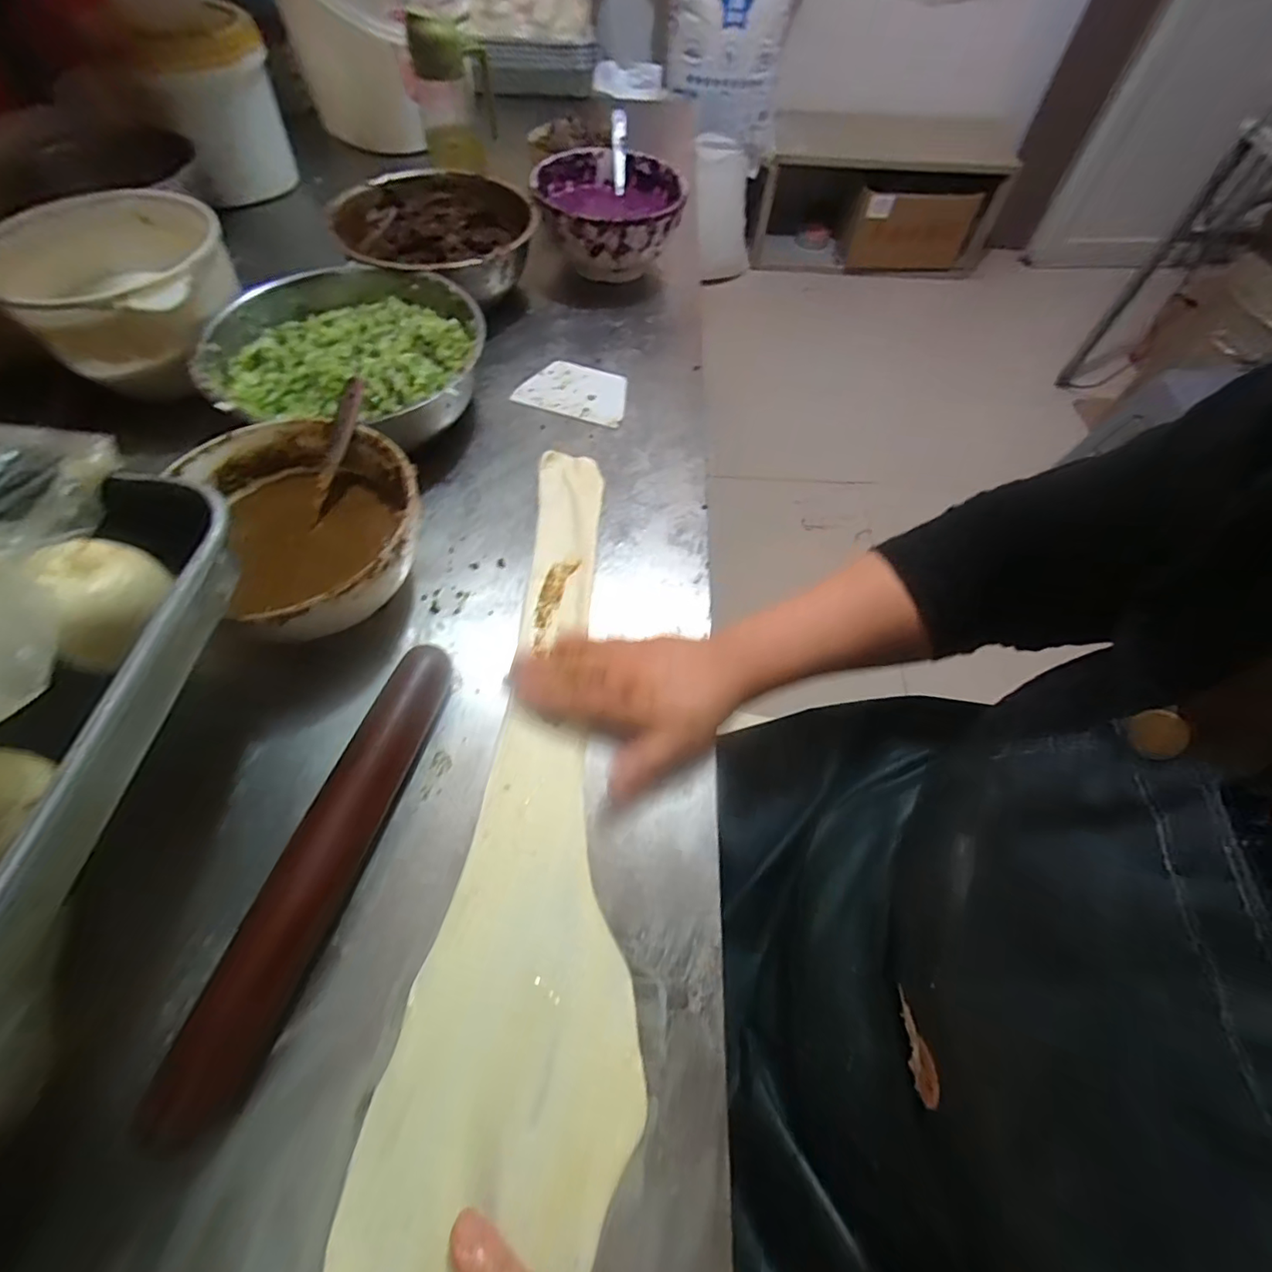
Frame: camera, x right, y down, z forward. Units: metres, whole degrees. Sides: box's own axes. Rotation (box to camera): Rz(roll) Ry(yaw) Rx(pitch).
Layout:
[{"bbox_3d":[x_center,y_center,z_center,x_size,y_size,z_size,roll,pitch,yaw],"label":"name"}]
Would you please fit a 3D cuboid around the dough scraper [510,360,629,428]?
[{"bbox_3d":[-0.060,-0.255,0.573,0.112,0.005,0.078,18,61,8],"label":"dough scraper"}]

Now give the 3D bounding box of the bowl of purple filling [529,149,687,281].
[{"bbox_3d":[-0.032,-0.497,0.667,0.165,0.084,0.168,1,60,-2],"label":"bowl of purple filling"}]

